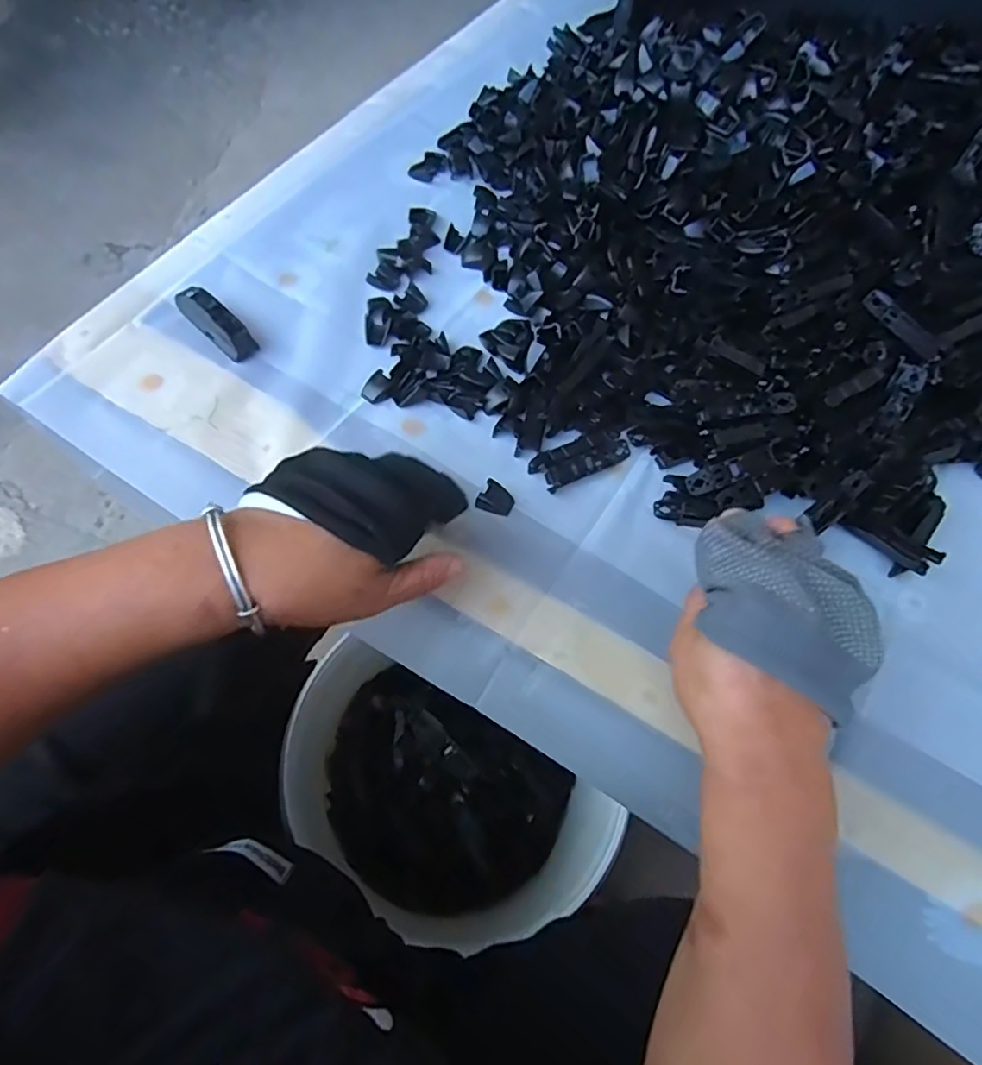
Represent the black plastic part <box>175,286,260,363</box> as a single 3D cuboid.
[{"bbox_3d":[-0.203,-0.155,0.455,0.023,0.014,0.084,-41,76,-22],"label":"black plastic part"}]

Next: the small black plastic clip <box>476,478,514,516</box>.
[{"bbox_3d":[0.004,-0.021,0.408,0.021,0.012,0.020,33,65,8],"label":"small black plastic clip"}]

